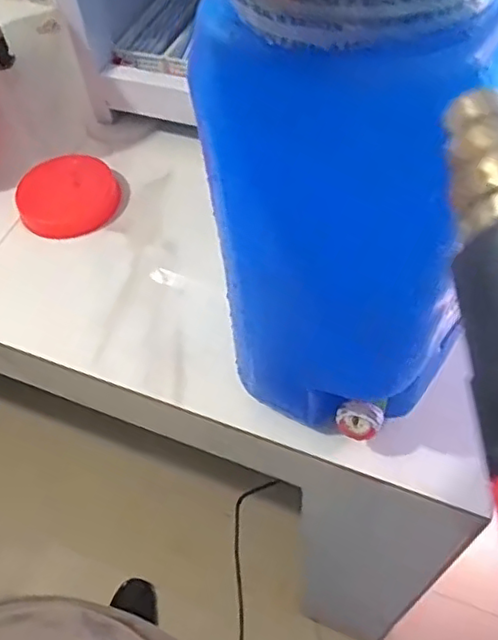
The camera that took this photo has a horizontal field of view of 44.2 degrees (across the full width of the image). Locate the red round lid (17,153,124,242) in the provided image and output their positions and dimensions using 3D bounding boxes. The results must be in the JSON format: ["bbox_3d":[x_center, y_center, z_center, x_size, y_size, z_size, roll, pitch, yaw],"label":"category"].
[{"bbox_3d":[-0.225,-0.156,0.754,0.116,0.032,0.110,-29,59,-13],"label":"red round lid"}]

